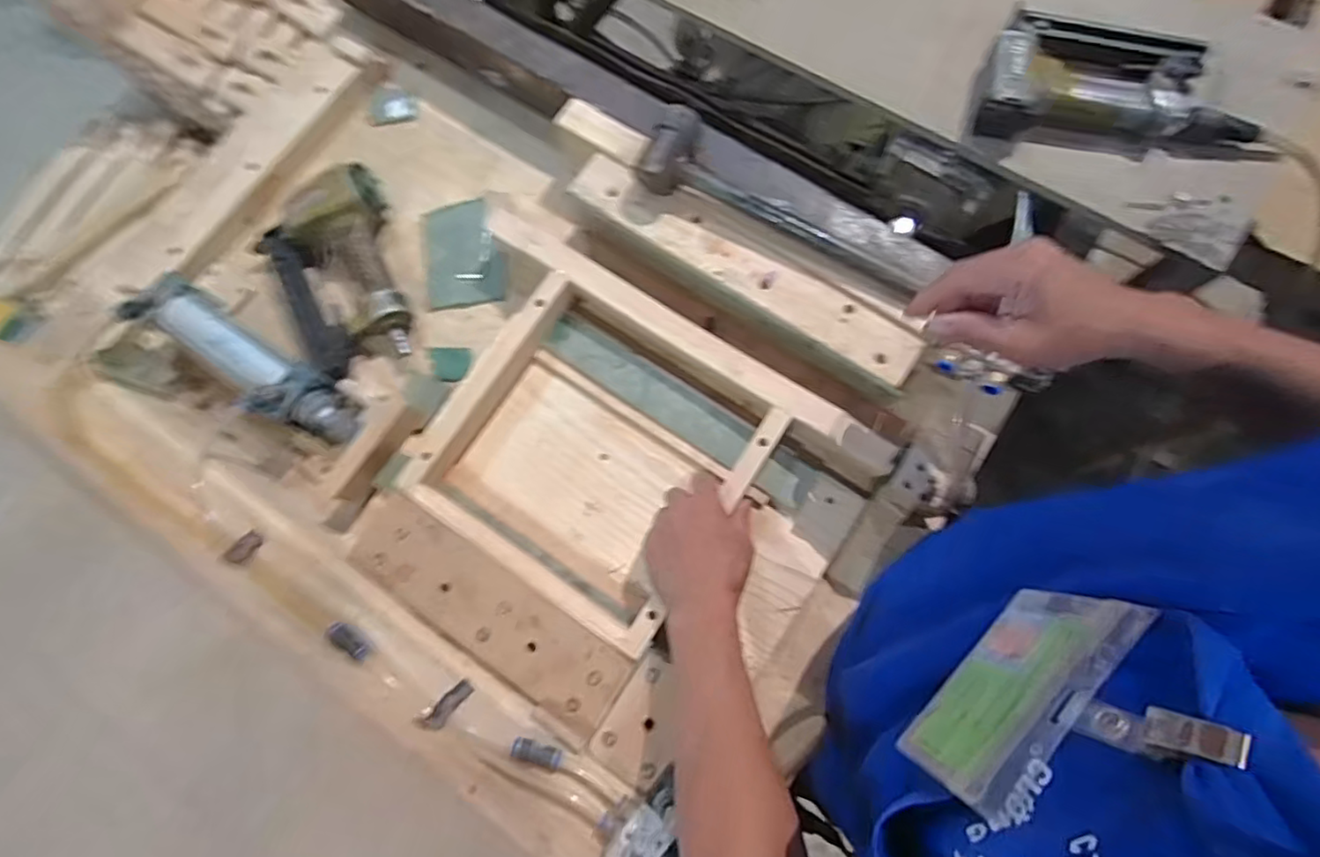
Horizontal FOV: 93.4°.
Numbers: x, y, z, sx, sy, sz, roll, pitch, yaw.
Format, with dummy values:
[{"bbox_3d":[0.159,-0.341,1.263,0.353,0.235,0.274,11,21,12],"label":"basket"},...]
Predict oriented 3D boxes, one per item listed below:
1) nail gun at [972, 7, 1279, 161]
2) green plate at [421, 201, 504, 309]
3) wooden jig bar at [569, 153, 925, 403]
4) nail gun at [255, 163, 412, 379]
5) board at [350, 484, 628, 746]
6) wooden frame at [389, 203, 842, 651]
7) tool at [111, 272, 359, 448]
[{"bbox_3d":[0.440,-0.325,0.596,0.260,0.047,0.139,10,77,5],"label":"nail gun"},{"bbox_3d":[-0.233,-0.206,0.733,0.089,0.009,0.130,-11,78,3],"label":"green plate"},{"bbox_3d":[0.080,-0.166,0.646,0.396,0.028,0.069,34,80,10],"label":"wooden jig bar"},{"bbox_3d":[-0.370,-0.172,0.708,0.152,0.069,0.216,-21,74,-4],"label":"nail gun"},{"bbox_3d":[-0.164,0.166,0.577,0.287,0.014,0.078,33,78,11],"label":"board"},{"bbox_3d":[-0.077,0.000,0.629,0.407,0.067,0.294,33,77,11],"label":"wooden frame"},{"bbox_3d":[-0.427,-0.063,0.664,0.274,0.087,0.070,31,80,9],"label":"tool"}]

